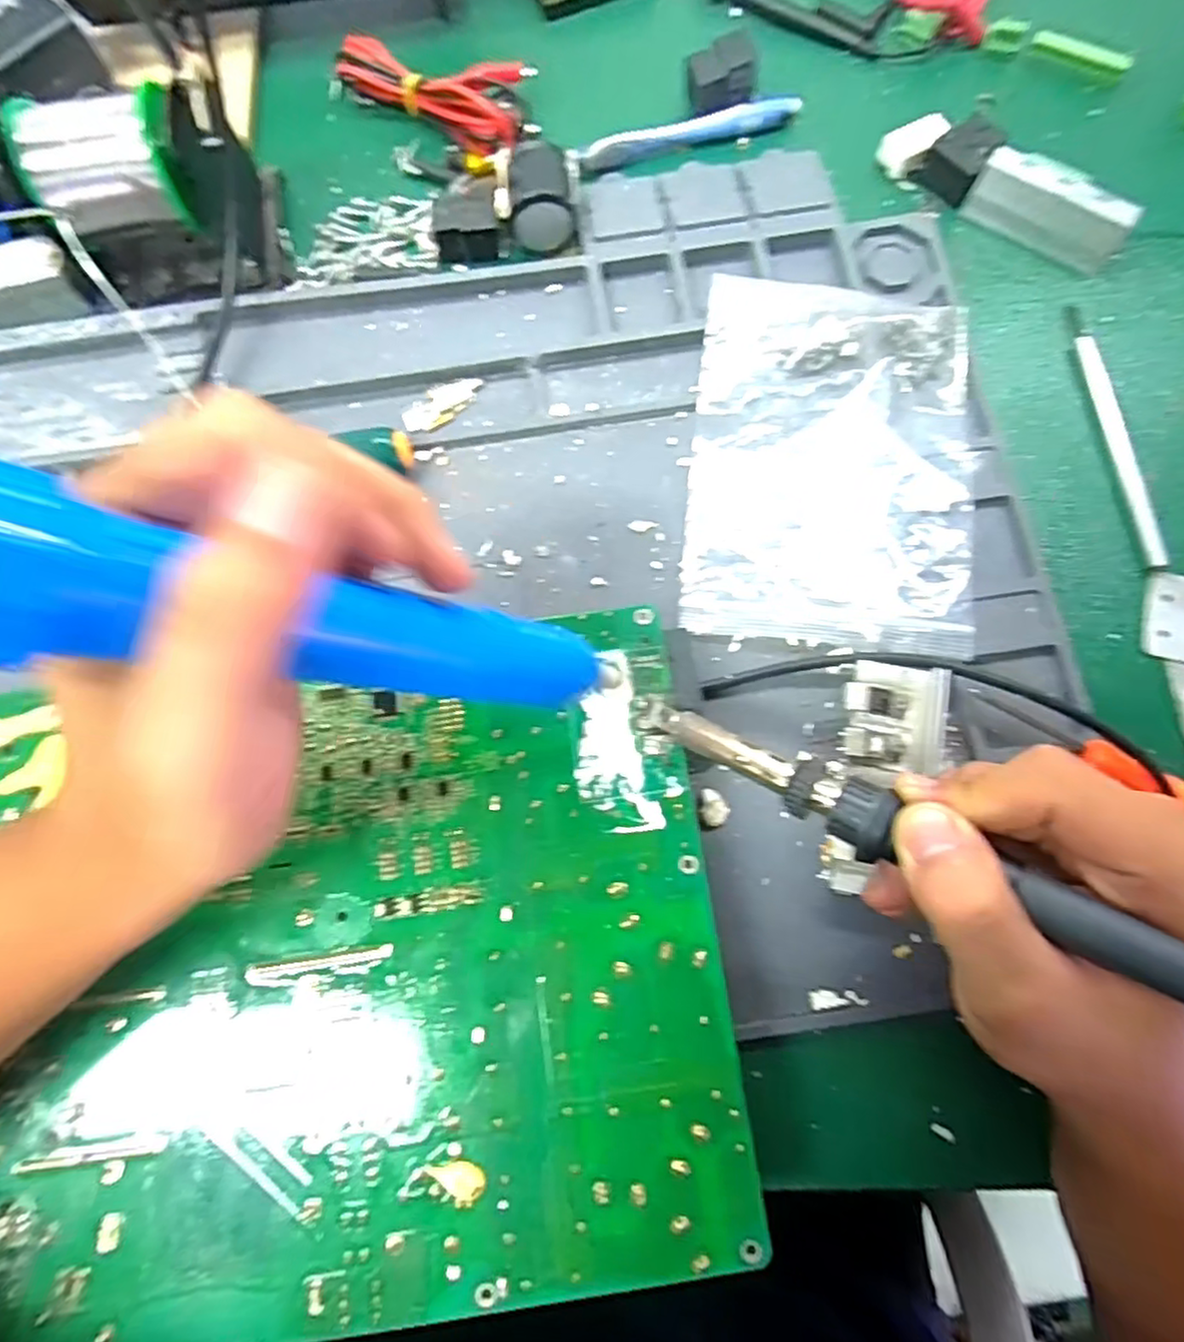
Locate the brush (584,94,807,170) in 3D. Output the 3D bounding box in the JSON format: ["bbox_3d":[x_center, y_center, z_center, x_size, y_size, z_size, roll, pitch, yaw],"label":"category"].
[{"bbox_3d":[0.050,-0.274,0.345,0.113,0.006,0.014,-16,77,-3],"label":"brush"}]

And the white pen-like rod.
[{"bbox_3d":[0.234,-0.108,0.306,0.008,0.007,0.131,-6,77,0],"label":"white pen-like rod"}]

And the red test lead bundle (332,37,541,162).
[{"bbox_3d":[-0.082,-0.300,0.350,0.112,0.028,0.044,20,78,5],"label":"red test lead bundle"}]

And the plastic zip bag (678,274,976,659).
[{"bbox_3d":[0.106,-0.093,0.302,0.121,0.013,0.164,7,77,3],"label":"plastic zip bag"}]

